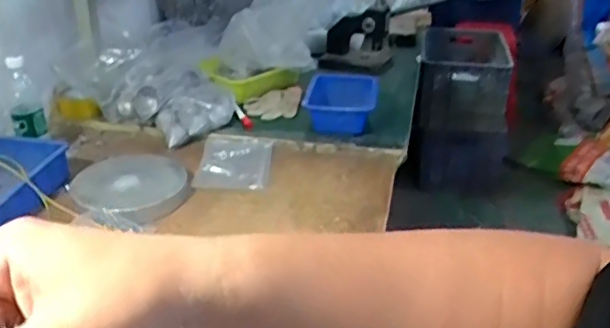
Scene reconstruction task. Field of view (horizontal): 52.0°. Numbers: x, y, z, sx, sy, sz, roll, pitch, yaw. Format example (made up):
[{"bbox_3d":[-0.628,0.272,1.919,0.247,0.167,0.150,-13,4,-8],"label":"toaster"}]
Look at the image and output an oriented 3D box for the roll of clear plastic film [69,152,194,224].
[{"bbox_3d":[-0.329,0.041,1.193,0.215,0.042,0.213,-1,28,0],"label":"roll of clear plastic film"}]

